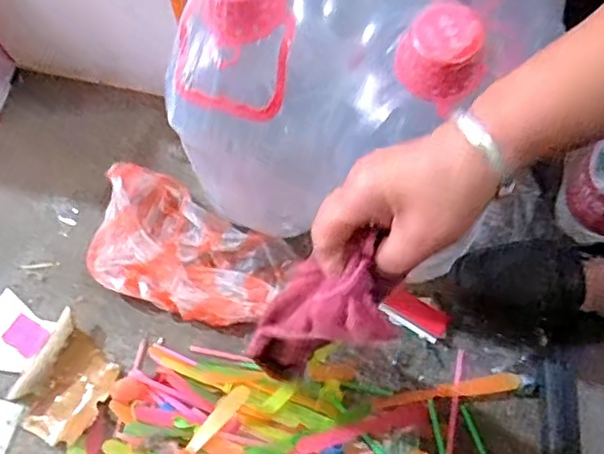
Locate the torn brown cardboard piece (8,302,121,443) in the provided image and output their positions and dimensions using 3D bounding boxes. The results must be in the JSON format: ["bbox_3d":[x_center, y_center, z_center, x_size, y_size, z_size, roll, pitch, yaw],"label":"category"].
[{"bbox_3d":[-0.260,0.171,0.675,0.100,0.028,0.118,36,73,15],"label":"torn brown cardboard piece"}]

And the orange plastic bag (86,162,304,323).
[{"bbox_3d":[-0.135,0.029,0.701,0.223,0.073,0.140,28,72,13],"label":"orange plastic bag"}]

